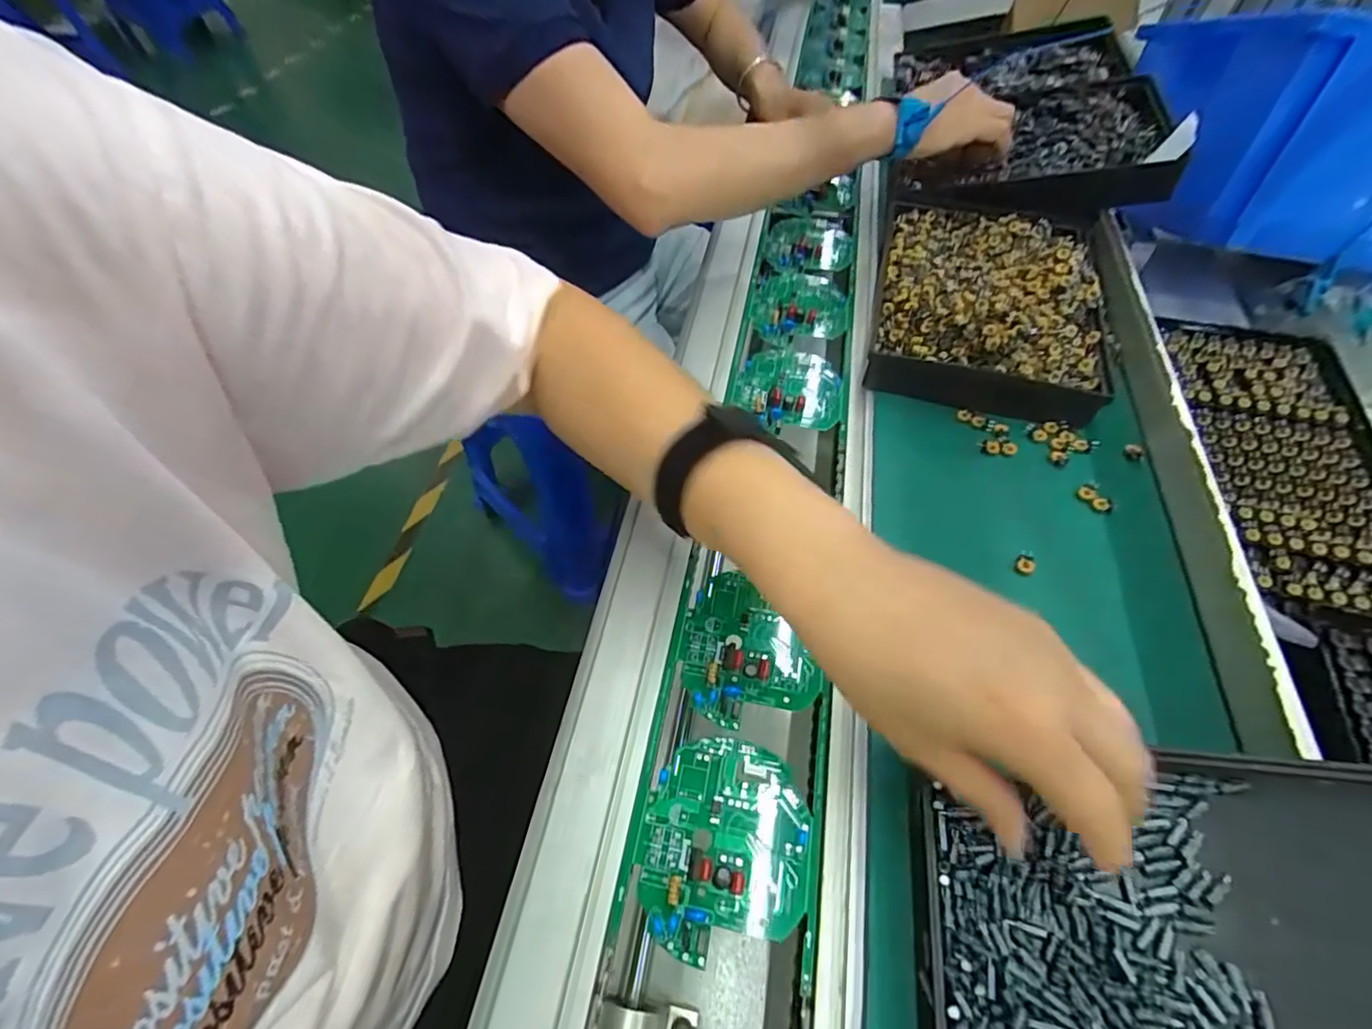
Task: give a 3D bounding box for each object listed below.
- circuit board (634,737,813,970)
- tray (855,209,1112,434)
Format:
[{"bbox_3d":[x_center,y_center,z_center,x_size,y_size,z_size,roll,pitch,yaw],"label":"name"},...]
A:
[{"bbox_3d":[0.019,0.162,0.287,0.082,0.010,0.095,10,57,8],"label":"circuit board"},{"bbox_3d":[0.241,-0.177,0.474,0.161,0.056,0.222,13,57,10],"label":"tray"}]

